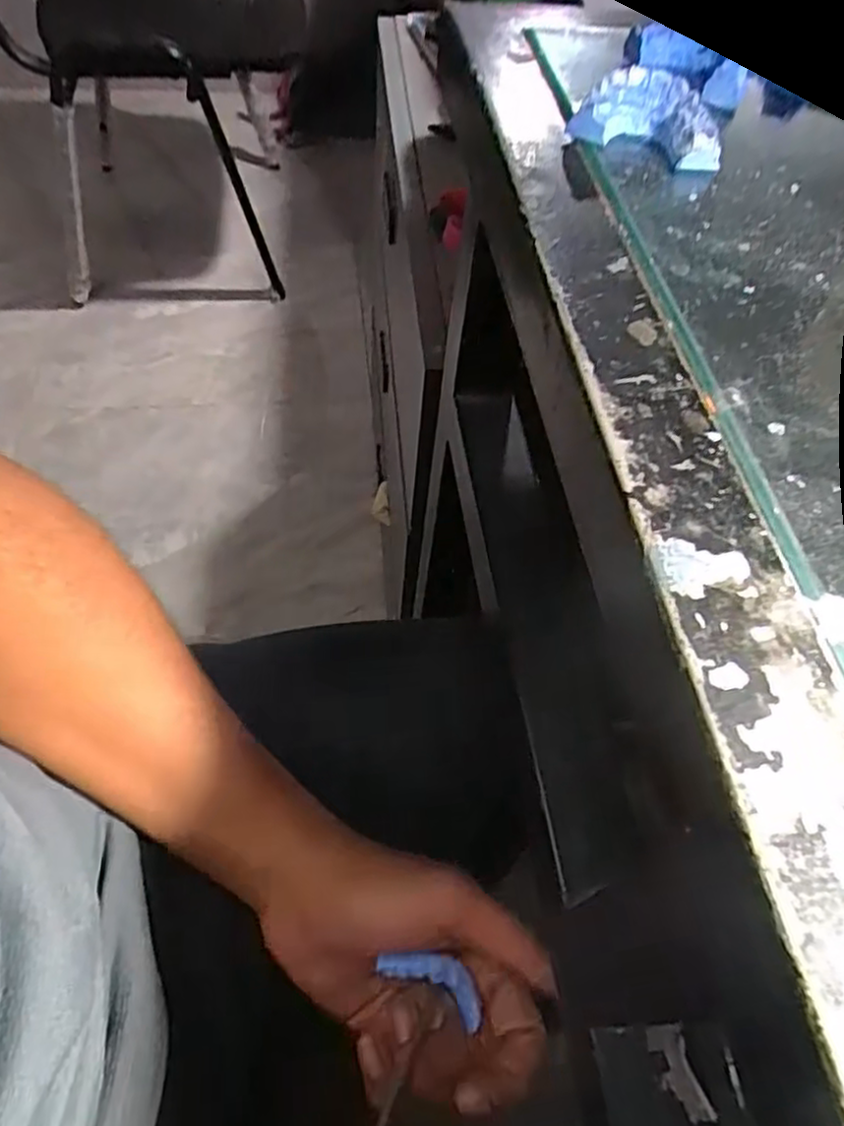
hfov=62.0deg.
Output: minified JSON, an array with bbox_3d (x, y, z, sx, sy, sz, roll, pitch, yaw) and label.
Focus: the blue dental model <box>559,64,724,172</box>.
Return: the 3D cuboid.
[{"bbox_3d":[0.082,-0.159,0.251,0.052,0.021,0.025,18,56,7],"label":"blue dental model"}]

